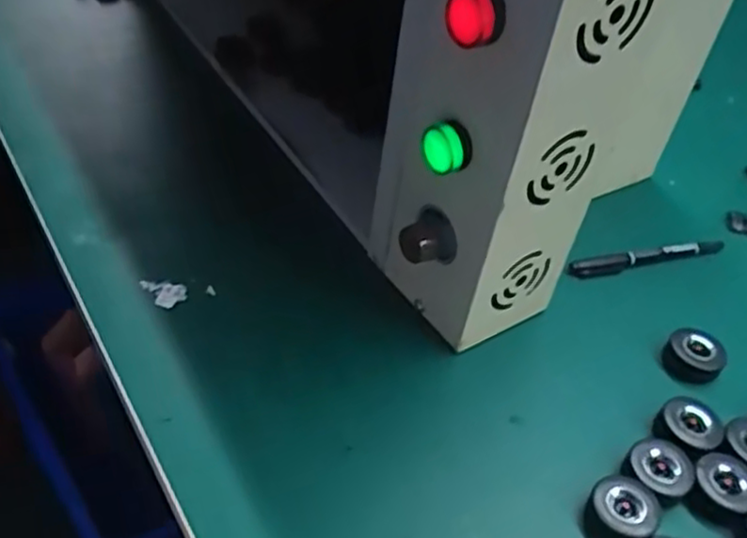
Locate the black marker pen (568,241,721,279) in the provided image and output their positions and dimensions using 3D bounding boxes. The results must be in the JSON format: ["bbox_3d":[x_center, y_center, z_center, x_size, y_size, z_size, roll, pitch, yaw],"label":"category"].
[{"bbox_3d":[0.218,-0.010,0.565,0.144,0.007,0.016,-10,45,-18],"label":"black marker pen"}]

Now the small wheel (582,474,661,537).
[{"bbox_3d":[0.140,0.137,0.402,0.036,0.019,0.042,36,50,28],"label":"small wheel"}]

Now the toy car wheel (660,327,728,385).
[{"bbox_3d":[0.221,0.059,0.489,0.039,0.018,0.032,30,47,23],"label":"toy car wheel"}]

